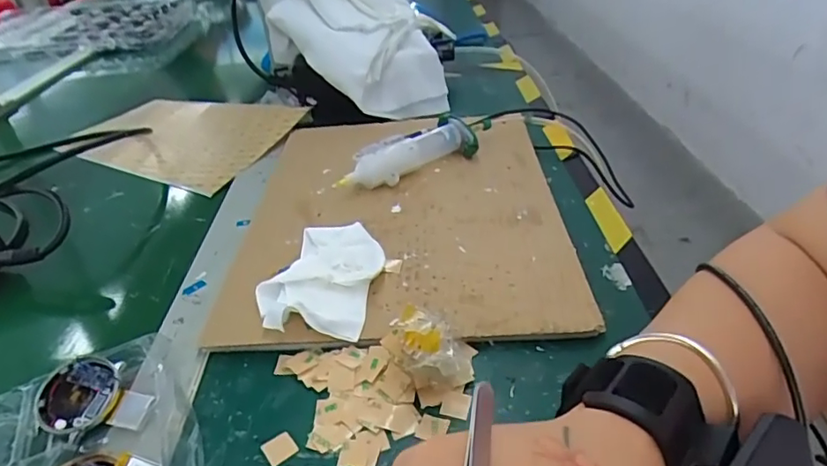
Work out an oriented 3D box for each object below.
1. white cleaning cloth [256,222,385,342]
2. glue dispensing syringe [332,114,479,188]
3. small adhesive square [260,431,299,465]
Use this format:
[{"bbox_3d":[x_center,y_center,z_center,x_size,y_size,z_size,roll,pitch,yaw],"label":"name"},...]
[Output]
[{"bbox_3d":[-0.060,0.029,0.379,0.073,0.021,0.110,4,35,13],"label":"white cleaning cloth"},{"bbox_3d":[-0.007,-0.070,0.499,0.136,0.033,0.036,-23,38,-24],"label":"glue dispensing syringe"},{"bbox_3d":[-0.070,0.113,0.287,0.015,0.004,0.017,-29,42,-27],"label":"small adhesive square"}]

